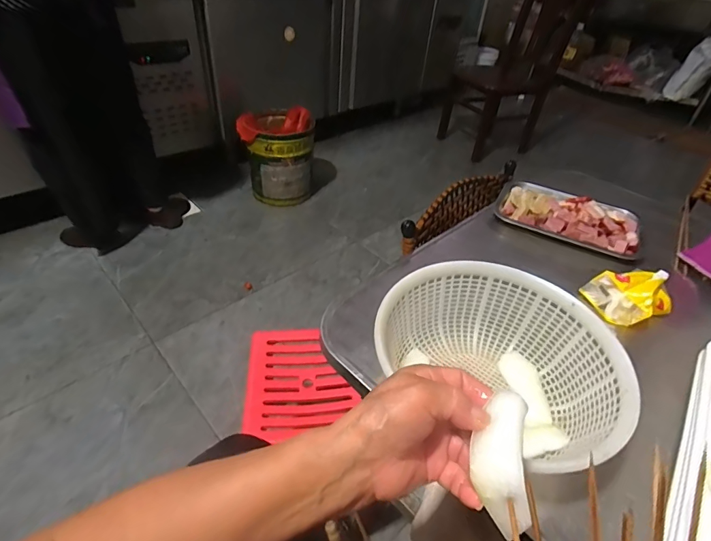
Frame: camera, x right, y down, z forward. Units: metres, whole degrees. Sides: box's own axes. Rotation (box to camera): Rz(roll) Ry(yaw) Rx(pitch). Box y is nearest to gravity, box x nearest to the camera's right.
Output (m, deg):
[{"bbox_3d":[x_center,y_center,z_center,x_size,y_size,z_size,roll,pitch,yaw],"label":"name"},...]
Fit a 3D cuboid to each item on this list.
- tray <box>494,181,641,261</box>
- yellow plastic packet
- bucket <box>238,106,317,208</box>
[{"bbox_3d":[0.407,-0.113,0.762,0.240,0.037,0.167,24,44,21],"label":"tray"},{"bbox_3d":[0.397,0.032,0.578,0.097,0.050,0.085,-14,44,-21],"label":"yellow plastic packet"},{"bbox_3d":[-0.352,-0.523,1.835,0.315,0.343,0.273,-2,41,-8],"label":"bucket"}]

